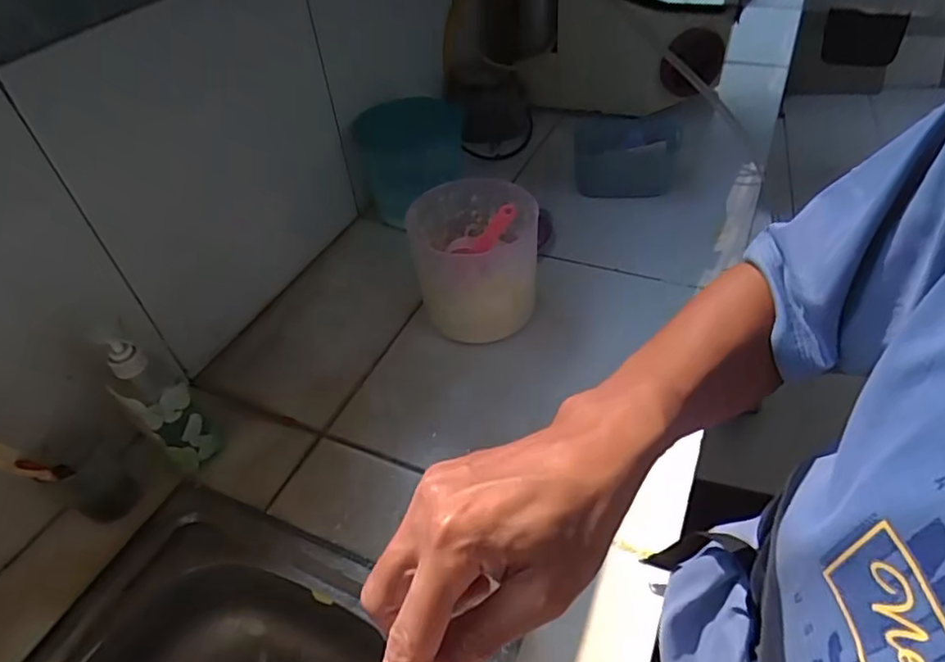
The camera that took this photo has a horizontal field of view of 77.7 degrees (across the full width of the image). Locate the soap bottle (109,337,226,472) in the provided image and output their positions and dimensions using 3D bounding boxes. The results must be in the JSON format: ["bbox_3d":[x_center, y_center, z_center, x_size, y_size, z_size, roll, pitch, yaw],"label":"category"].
[{"bbox_3d":[-0.328,0.080,0.624,0.063,0.168,0.061,29,54,29],"label":"soap bottle"}]

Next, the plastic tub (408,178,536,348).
[{"bbox_3d":[0.003,-0.086,0.771,0.159,0.156,0.160,-18,46,-13],"label":"plastic tub"}]

